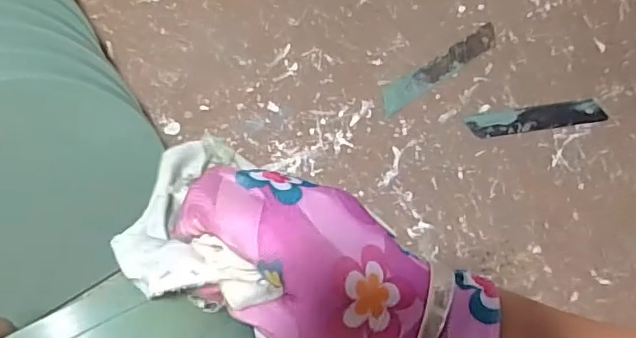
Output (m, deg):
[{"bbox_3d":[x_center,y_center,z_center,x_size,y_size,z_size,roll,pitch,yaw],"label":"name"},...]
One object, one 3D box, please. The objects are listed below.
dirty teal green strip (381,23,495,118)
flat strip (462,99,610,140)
[{"bbox_3d":[0.085,-0.071,0.395,0.098,0.004,0.018,-34,84,-8],"label":"dirty teal green strip"},{"bbox_3d":[0.151,-0.035,0.392,0.097,0.004,0.018,-8,81,-5],"label":"flat strip"}]

